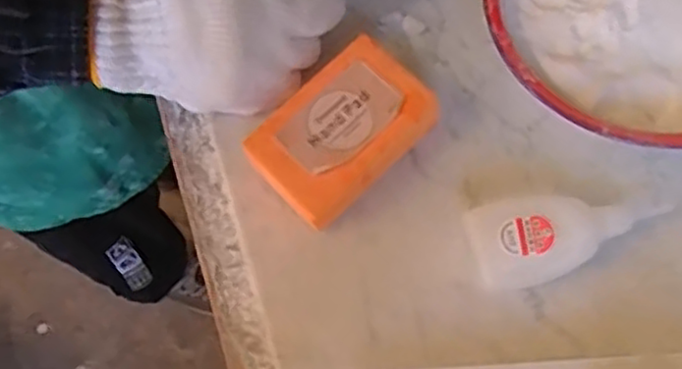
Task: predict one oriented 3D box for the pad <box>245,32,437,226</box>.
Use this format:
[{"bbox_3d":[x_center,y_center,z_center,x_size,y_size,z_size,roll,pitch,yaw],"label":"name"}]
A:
[{"bbox_3d":[0.000,-0.028,0.371,0.097,0.030,0.059,-42,74,-15],"label":"pad"}]

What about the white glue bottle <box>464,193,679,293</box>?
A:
[{"bbox_3d":[0.116,0.025,0.353,0.097,0.020,0.042,-13,68,-5],"label":"white glue bottle"}]

